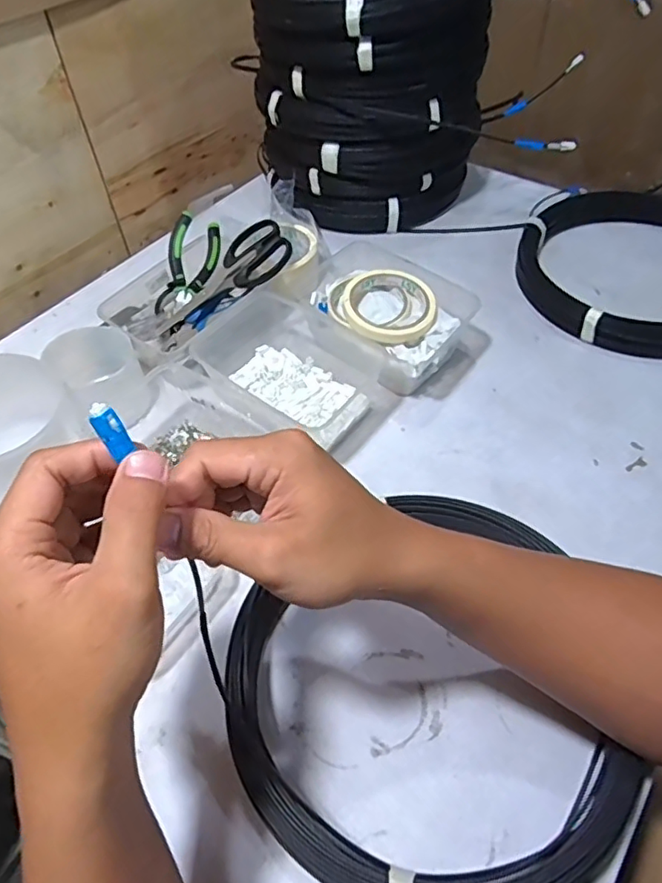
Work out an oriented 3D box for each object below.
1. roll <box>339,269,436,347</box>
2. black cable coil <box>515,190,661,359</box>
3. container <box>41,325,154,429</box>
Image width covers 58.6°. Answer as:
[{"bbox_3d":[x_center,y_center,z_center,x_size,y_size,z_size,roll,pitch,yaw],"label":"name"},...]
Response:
[{"bbox_3d":[0.060,-0.139,0.619,0.093,0.028,0.093,-21,67,-18],"label":"roll"},{"bbox_3d":[0.368,-0.207,0.698,0.280,0.049,0.272,-1,50,1],"label":"black cable coil"},{"bbox_3d":[-0.233,-0.067,0.600,0.078,0.060,0.099,-35,57,-24],"label":"container"}]

